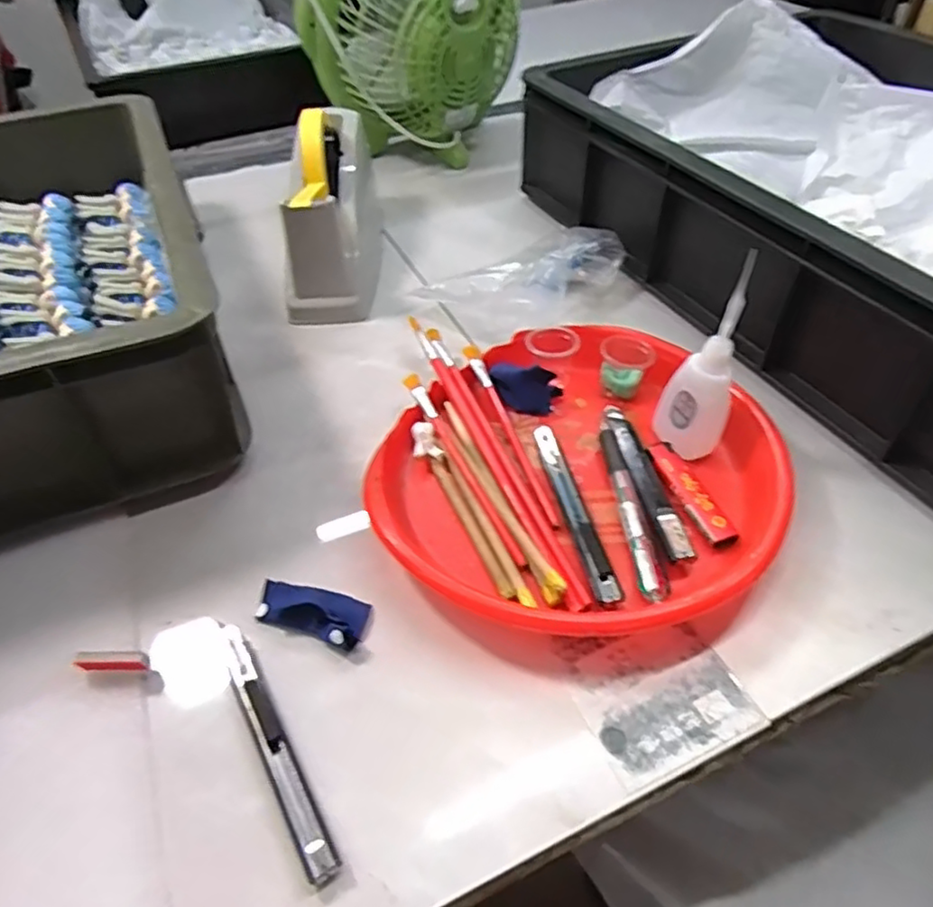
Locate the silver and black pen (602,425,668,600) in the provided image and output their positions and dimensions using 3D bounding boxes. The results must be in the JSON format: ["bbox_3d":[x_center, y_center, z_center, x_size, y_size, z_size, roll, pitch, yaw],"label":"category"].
[{"bbox_3d":[0.098,0.031,0.396,0.014,0.012,0.124,-5,46,-3],"label":"silver and black pen"}]

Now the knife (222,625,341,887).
[{"bbox_3d":[-0.094,0.136,0.315,0.014,0.007,0.133,-25,50,-20],"label":"knife"}]

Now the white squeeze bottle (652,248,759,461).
[{"bbox_3d":[0.145,-0.050,0.401,0.035,0.109,0.042,-5,47,-4],"label":"white squeeze bottle"}]

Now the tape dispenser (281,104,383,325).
[{"bbox_3d":[-0.120,-0.238,0.592,0.071,0.106,0.218,-2,47,-1],"label":"tape dispenser"}]

